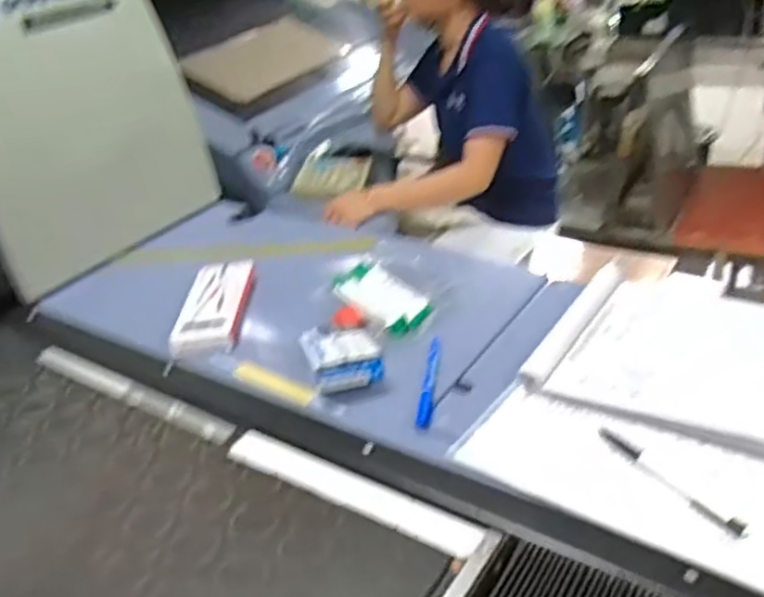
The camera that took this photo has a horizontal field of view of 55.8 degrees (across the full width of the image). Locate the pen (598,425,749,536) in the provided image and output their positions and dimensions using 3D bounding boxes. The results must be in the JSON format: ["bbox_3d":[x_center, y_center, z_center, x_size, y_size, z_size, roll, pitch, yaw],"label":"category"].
[{"bbox_3d":[0.223,0.141,0.571,0.015,0.009,0.139,-23,34,-25],"label":"pen"}]

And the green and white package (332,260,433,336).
[{"bbox_3d":[-0.002,-0.003,0.898,0.072,0.014,0.163,-21,33,-22],"label":"green and white package"}]

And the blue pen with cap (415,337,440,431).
[{"bbox_3d":[0.047,0.082,0.721,0.014,0.011,0.138,-1,31,11],"label":"blue pen with cap"}]

